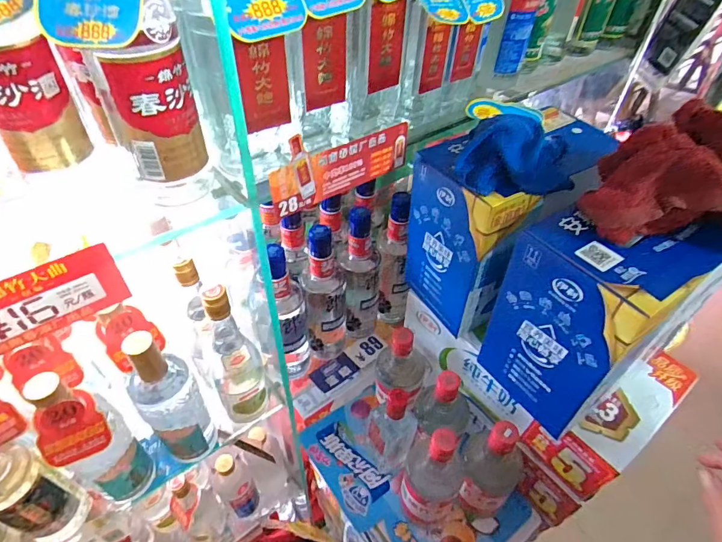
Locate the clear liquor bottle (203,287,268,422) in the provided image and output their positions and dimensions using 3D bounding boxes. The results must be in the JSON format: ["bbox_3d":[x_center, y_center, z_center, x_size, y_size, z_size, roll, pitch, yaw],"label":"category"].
[{"bbox_3d":[-0.168,0.128,0.584,0.066,0.273,0.056,-16,49,-18],"label":"clear liquor bottle"}]

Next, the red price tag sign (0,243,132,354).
[{"bbox_3d":[-0.258,0.028,0.332,0.133,0.062,0.005,-29,53,-27],"label":"red price tag sign"}]

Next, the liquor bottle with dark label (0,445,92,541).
[{"bbox_3d":[-0.376,0.242,0.477,0.057,0.219,0.065,19,48,15],"label":"liquor bottle with dark label"}]

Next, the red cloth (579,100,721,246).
[{"bbox_3d":[0.308,-0.077,0.389,0.151,0.080,0.158,-31,54,-29],"label":"red cloth"}]

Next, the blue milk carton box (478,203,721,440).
[{"bbox_3d":[0.250,0.049,0.478,0.146,0.226,0.130,-23,51,-23],"label":"blue milk carton box"}]

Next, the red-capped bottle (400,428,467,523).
[{"bbox_3d":[0.098,0.276,0.572,0.076,0.214,0.072,1,46,-1],"label":"red-capped bottle"}]

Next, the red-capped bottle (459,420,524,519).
[{"bbox_3d":[0.178,0.262,0.588,0.078,0.219,0.083,1,46,-1],"label":"red-capped bottle"}]

